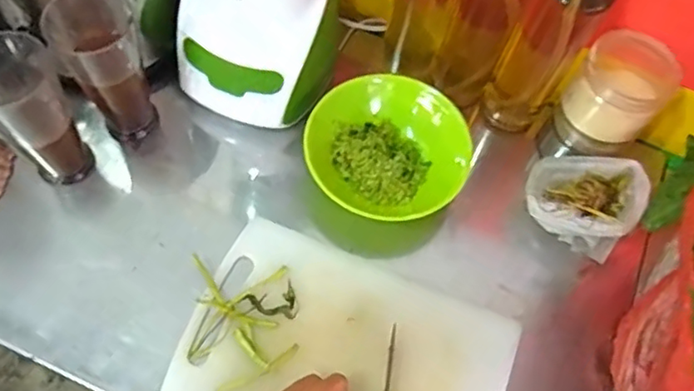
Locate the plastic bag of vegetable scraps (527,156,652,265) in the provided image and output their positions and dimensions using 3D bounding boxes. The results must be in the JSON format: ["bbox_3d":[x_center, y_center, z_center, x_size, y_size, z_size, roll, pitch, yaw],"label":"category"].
[{"bbox_3d":[0.247,0.002,0.652,0.107,0.068,0.088,18,64,3],"label":"plastic bag of vegetable scraps"}]

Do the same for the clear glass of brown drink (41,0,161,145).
[{"bbox_3d":[-0.247,-0.128,0.639,0.075,0.155,0.080,-22,68,-16],"label":"clear glass of brown drink"}]

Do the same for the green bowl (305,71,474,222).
[{"bbox_3d":[0.042,-0.050,0.657,0.168,0.076,0.131,21,67,6],"label":"green bowl"}]

